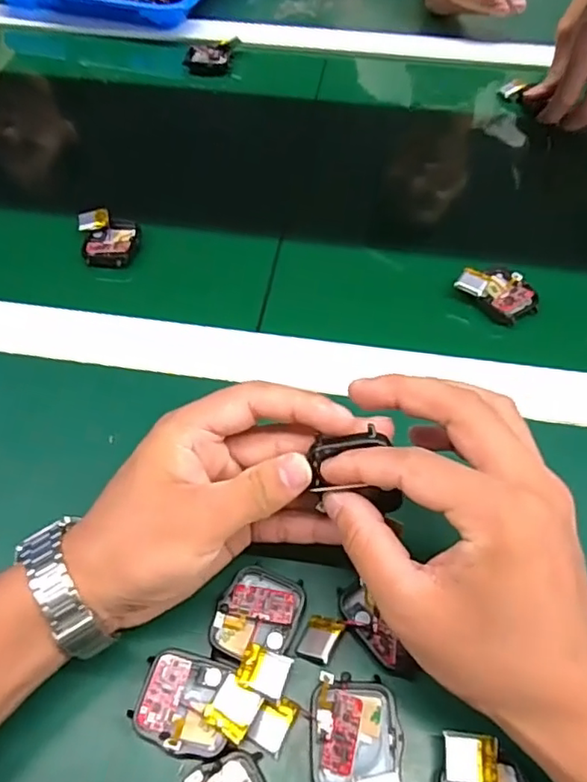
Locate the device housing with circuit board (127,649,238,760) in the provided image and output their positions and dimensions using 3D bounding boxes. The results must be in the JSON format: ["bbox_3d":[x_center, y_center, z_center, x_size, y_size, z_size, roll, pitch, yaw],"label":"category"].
[{"bbox_3d":[-0.048,0.137,0.261,0.041,0.010,0.038,12,56,7],"label":"device housing with circuit board"}]

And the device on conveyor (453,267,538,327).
[{"bbox_3d":[0.145,-0.071,0.413,0.054,0.015,0.041,29,60,18],"label":"device on conveyor"}]

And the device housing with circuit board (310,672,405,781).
[{"bbox_3d":[0.027,0.147,0.252,0.038,0.018,0.044,3,56,1],"label":"device housing with circuit board"}]

